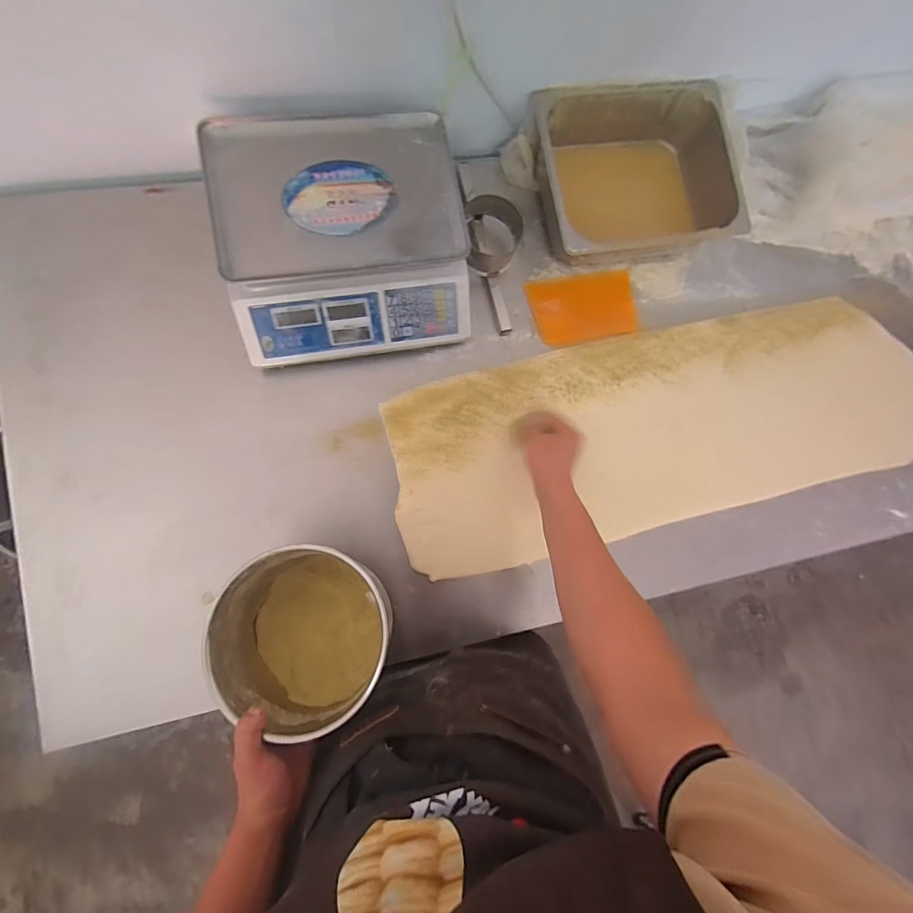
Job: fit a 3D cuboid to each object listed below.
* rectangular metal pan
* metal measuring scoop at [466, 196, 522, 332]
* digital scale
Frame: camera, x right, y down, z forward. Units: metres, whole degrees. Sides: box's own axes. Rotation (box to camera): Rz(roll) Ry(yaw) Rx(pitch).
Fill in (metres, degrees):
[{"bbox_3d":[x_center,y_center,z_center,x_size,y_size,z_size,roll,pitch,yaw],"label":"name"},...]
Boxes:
[{"bbox_3d":[0.297,-0.466,0.725,0.337,0.089,0.279,-14,86,-10],"label":"rectangular metal pan"},{"bbox_3d":[0.063,-0.318,0.709,0.089,0.029,0.219,0,85,-8],"label":"metal measuring scoop"},{"bbox_3d":[-0.162,-0.322,0.640,0.330,0.110,0.326,-10,87,-8],"label":"digital scale"}]

